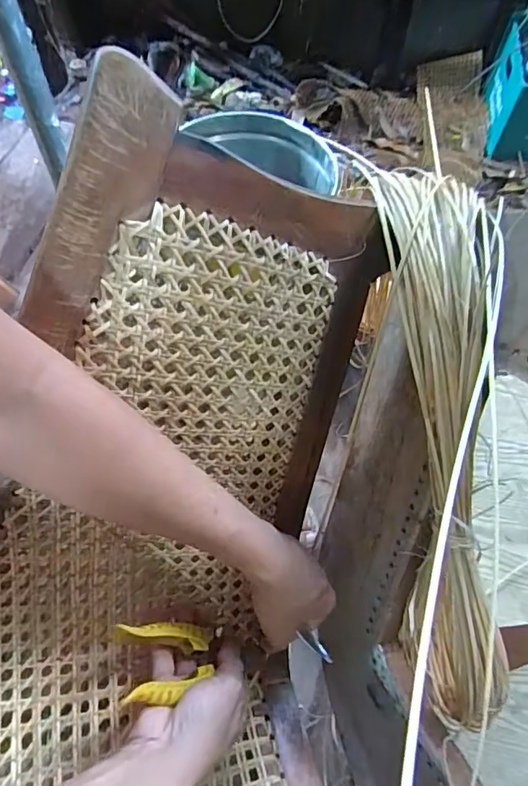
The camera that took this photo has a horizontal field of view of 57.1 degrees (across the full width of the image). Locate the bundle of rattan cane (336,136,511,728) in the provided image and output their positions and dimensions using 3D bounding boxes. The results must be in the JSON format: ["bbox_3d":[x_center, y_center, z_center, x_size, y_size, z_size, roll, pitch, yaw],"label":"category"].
[{"bbox_3d":[0.148,0.048,0.406,0.083,0.111,0.483,-6,99,-3],"label":"bundle of rattan cane"}]

